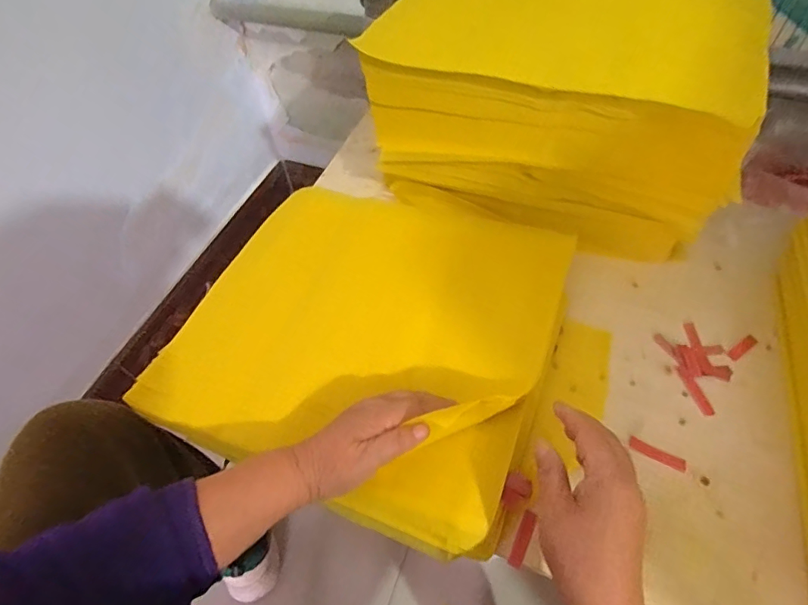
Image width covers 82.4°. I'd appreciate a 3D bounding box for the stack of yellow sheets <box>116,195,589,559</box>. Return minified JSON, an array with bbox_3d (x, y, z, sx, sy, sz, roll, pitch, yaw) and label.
[{"bbox_3d":[-0.029,0.008,0.484,0.360,0.033,0.369,19,58,16],"label":"stack of yellow sheets"}]

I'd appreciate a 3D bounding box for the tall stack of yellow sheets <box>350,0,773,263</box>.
[{"bbox_3d":[0.177,-0.241,0.547,0.353,0.216,0.264,16,58,14],"label":"tall stack of yellow sheets"}]

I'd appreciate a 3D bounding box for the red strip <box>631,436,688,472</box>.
[{"bbox_3d":[0.223,0.133,0.406,0.047,0.004,0.012,23,59,18],"label":"red strip"}]

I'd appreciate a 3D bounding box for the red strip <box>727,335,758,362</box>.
[{"bbox_3d":[0.342,0.046,0.467,0.041,0.006,0.010,-31,59,-17],"label":"red strip"}]

